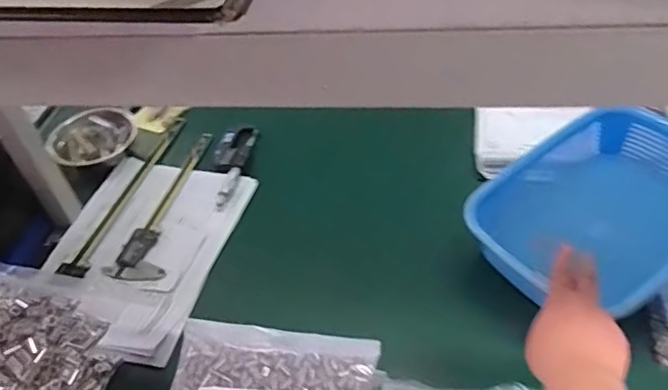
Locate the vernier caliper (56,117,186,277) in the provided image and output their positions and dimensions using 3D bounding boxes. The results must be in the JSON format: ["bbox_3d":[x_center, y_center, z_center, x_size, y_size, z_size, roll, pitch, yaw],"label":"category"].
[{"bbox_3d":[-0.284,-0.009,0.794,0.033,0.006,0.309,7,46,14],"label":"vernier caliper"}]

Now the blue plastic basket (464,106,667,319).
[{"bbox_3d":[0.319,0.018,0.665,0.289,0.093,0.217,-33,50,-24],"label":"blue plastic basket"}]

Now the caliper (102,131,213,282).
[{"bbox_3d":[-0.212,0.005,0.769,0.069,0.009,0.273,7,46,14],"label":"caliper"}]

